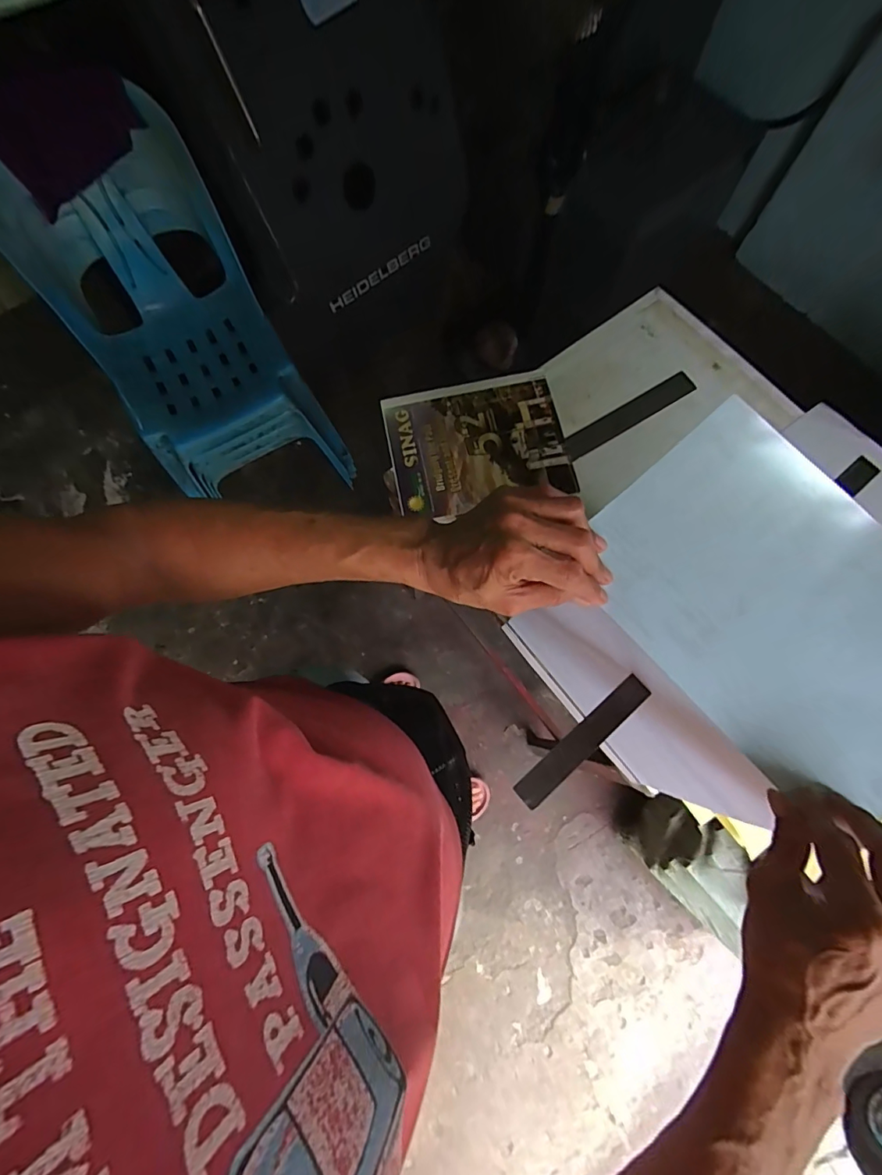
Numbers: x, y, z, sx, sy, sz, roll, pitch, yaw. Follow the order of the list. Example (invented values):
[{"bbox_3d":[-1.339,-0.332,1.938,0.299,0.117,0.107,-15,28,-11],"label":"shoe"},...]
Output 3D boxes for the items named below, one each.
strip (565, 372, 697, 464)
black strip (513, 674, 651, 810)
[{"bbox_3d":[0.309,-0.283,0.789,0.250,0.004,0.040,-31,77,-7],"label":"strip"},{"bbox_3d":[0.115,0.122,0.383,0.135,0.007,0.022,-38,77,-12],"label":"black strip"}]

